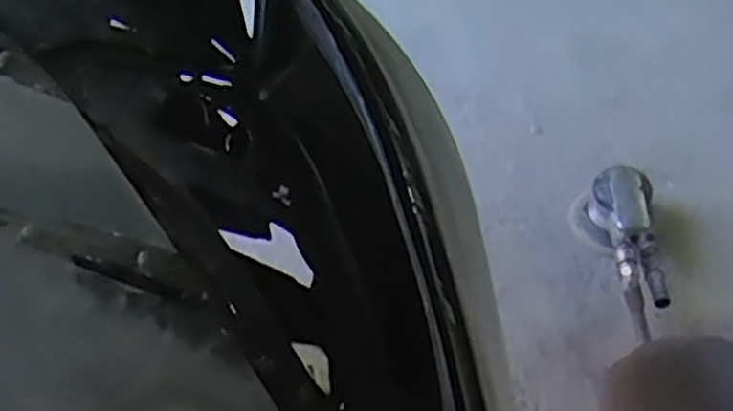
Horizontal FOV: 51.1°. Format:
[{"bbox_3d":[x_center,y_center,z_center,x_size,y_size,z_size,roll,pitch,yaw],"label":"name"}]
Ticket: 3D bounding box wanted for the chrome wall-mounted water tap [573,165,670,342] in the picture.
[{"bbox_3d":[0.333,0.048,0.950,0.081,0.093,0.230,-12,50,-5],"label":"chrome wall-mounted water tap"}]

